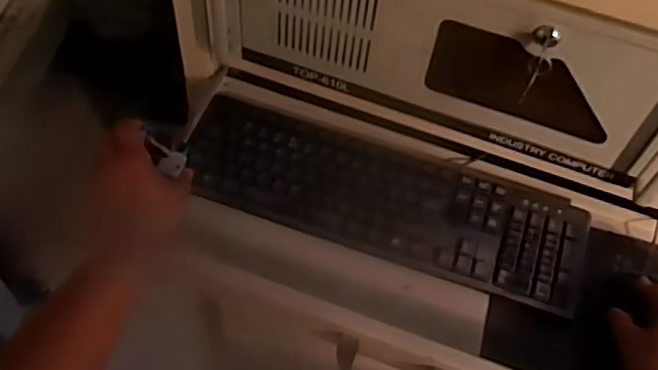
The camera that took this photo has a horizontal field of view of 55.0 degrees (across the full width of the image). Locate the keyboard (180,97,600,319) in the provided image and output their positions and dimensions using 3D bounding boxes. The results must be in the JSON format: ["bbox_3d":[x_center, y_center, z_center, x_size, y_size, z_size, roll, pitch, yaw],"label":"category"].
[{"bbox_3d":[0.059,0.014,0.688,0.435,0.024,0.133,17,56,7],"label":"keyboard"}]

